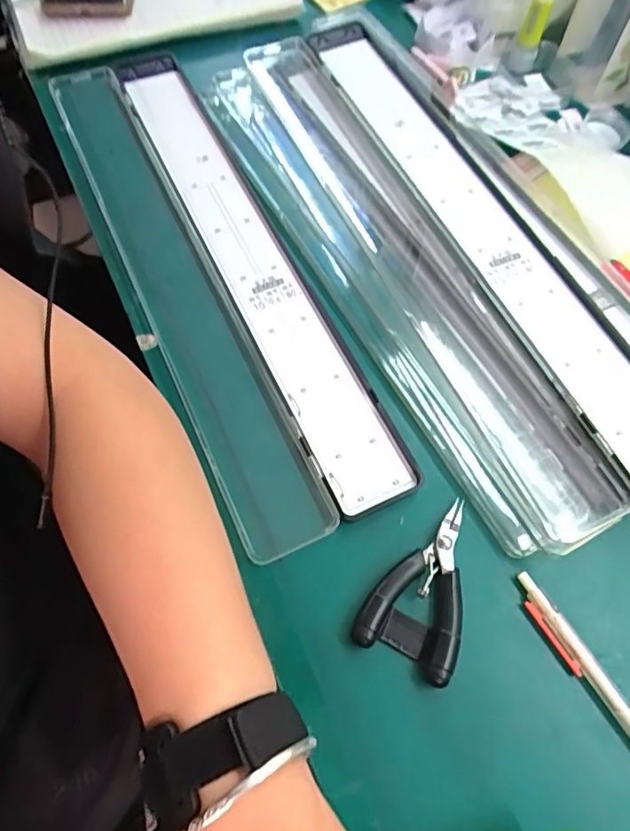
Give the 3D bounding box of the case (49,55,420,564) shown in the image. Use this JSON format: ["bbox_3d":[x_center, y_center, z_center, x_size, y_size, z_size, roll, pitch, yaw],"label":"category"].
[{"bbox_3d":[-0.080,-0.112,0.377,0.120,0.011,0.420,-23,68,-12],"label":"case"}]

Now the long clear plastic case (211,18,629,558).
[{"bbox_3d":[0.079,-0.119,0.368,0.145,0.023,0.420,-25,68,-13],"label":"long clear plastic case"}]

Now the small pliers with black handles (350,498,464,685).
[{"bbox_3d":[0.063,0.090,0.292,0.052,0.019,0.093,25,67,10],"label":"small pliers with black handles"}]

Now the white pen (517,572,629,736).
[{"bbox_3d":[0.152,0.143,0.275,0.016,0.014,0.137,-31,69,-15],"label":"white pen"}]

